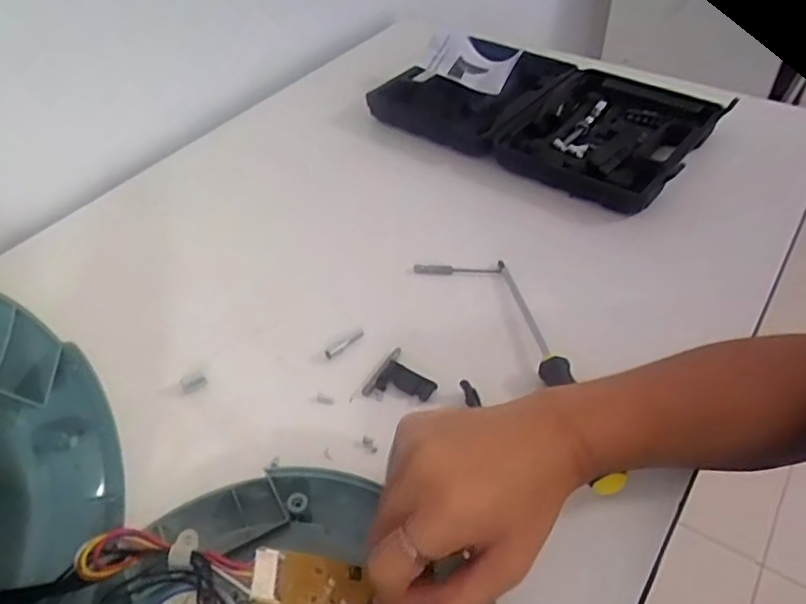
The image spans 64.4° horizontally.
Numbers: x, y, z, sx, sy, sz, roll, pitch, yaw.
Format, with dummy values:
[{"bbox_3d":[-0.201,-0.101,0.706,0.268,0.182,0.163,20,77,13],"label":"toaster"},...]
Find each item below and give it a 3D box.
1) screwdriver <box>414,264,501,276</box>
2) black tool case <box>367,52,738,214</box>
[{"bbox_3d":[0.047,-0.026,0.560,0.074,0.011,0.010,2,46,3],"label":"screwdriver"},{"bbox_3d":[0.154,-0.212,0.719,0.344,0.040,0.202,24,50,25],"label":"black tool case"}]

